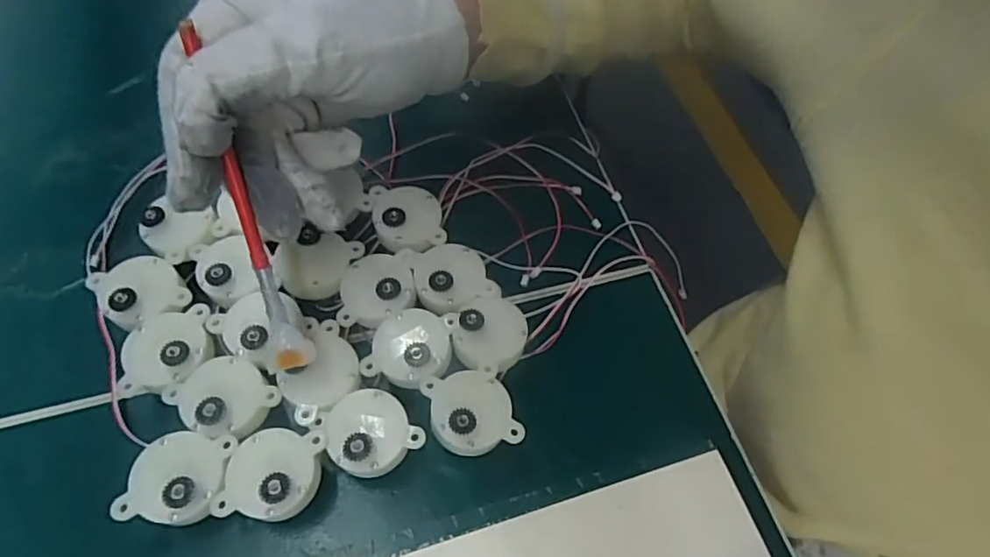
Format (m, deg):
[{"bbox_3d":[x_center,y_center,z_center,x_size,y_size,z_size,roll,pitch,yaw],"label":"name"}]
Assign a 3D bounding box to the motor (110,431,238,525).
[{"bbox_3d":[-0.118,0.077,0.230,0.034,0.033,0.032,6,60,-1],"label":"motor"}]

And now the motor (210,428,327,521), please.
[{"bbox_3d":[-0.084,0.077,0.233,0.039,0.033,0.032,4,60,-2],"label":"motor"}]

